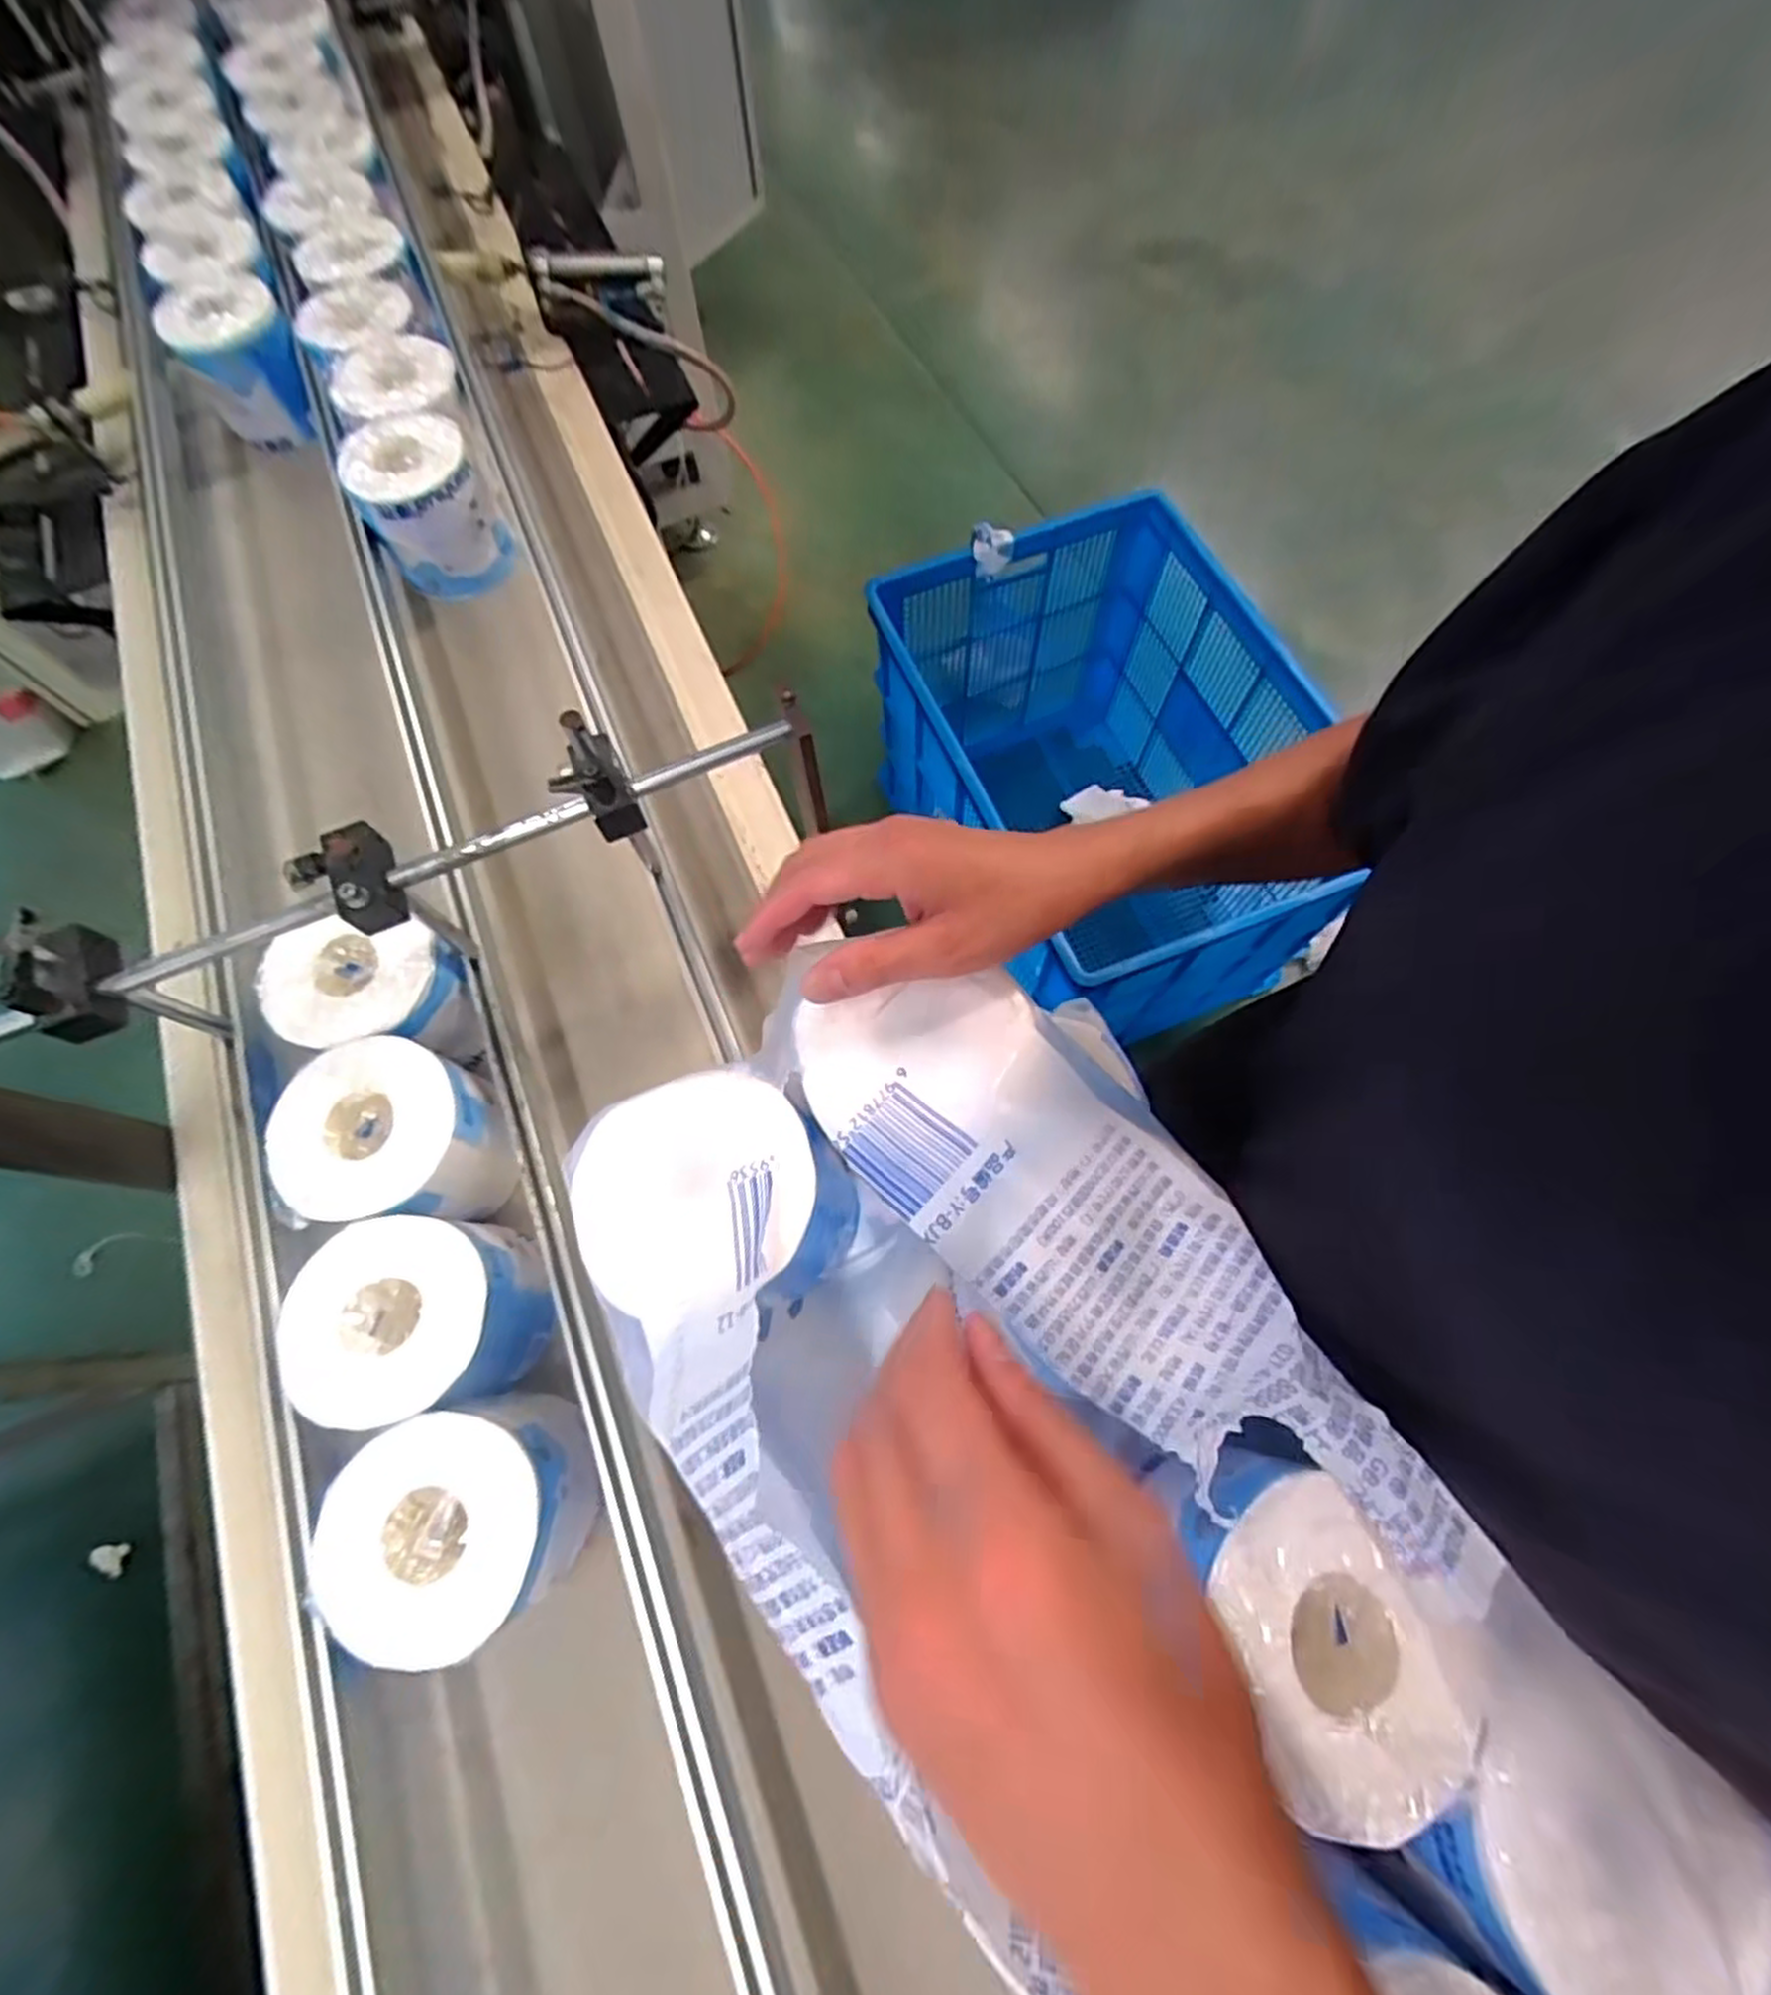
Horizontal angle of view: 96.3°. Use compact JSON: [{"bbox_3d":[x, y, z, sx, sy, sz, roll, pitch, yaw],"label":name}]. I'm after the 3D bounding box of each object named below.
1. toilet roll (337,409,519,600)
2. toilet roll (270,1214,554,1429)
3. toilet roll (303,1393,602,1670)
[{"bbox_3d":[-0.429,-0.462,0.754,0.107,0.109,0.113,-26,69,-8],"label":"toilet roll"},{"bbox_3d":[-0.275,0.193,0.482,0.121,0.089,0.110,-1,68,2],"label":"toilet roll"},{"bbox_3d":[-0.230,0.290,0.447,0.116,0.096,0.108,-1,68,2],"label":"toilet roll"}]

